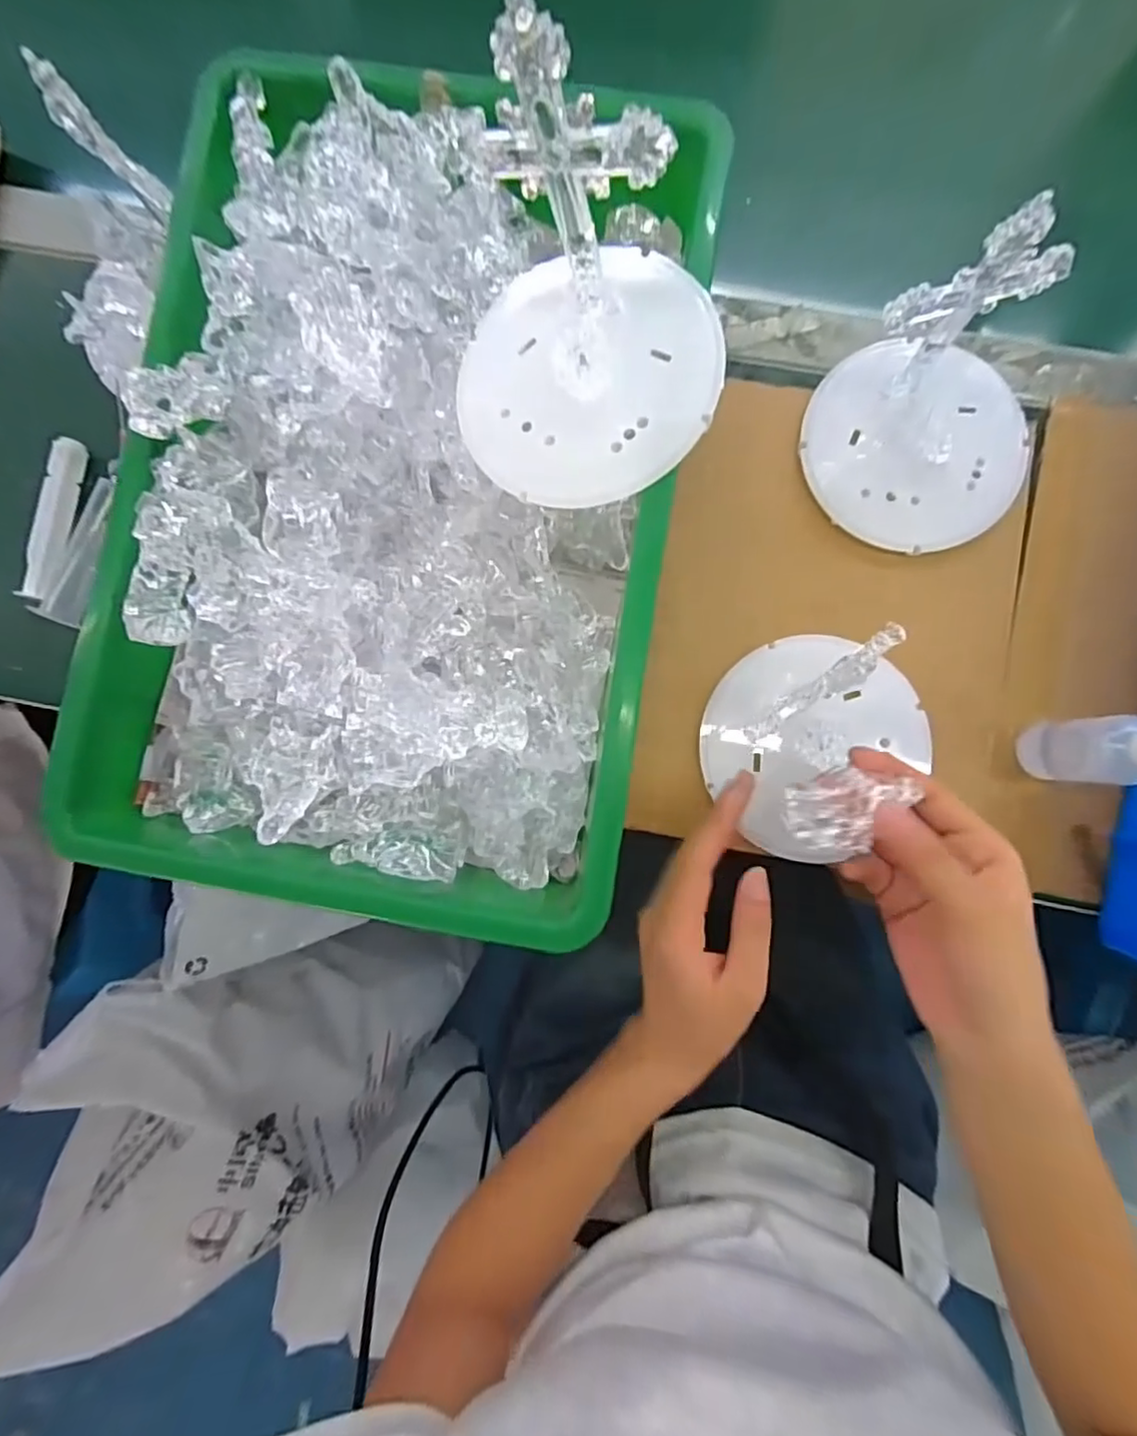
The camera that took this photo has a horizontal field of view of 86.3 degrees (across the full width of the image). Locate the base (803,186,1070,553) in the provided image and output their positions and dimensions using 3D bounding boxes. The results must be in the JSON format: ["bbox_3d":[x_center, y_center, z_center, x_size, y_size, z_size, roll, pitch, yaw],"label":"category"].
[{"bbox_3d":[0.207,-0.169,0.315,0.126,0.113,0.124,0,86,2],"label":"base"}]

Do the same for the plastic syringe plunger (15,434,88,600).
[{"bbox_3d":[-0.326,-0.126,0.385,0.014,0.018,0.104,9,86,3],"label":"plastic syringe plunger"}]

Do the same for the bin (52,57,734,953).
[{"bbox_3d":[-0.084,-0.109,0.312,0.272,0.079,0.405,9,86,3],"label":"bin"}]

